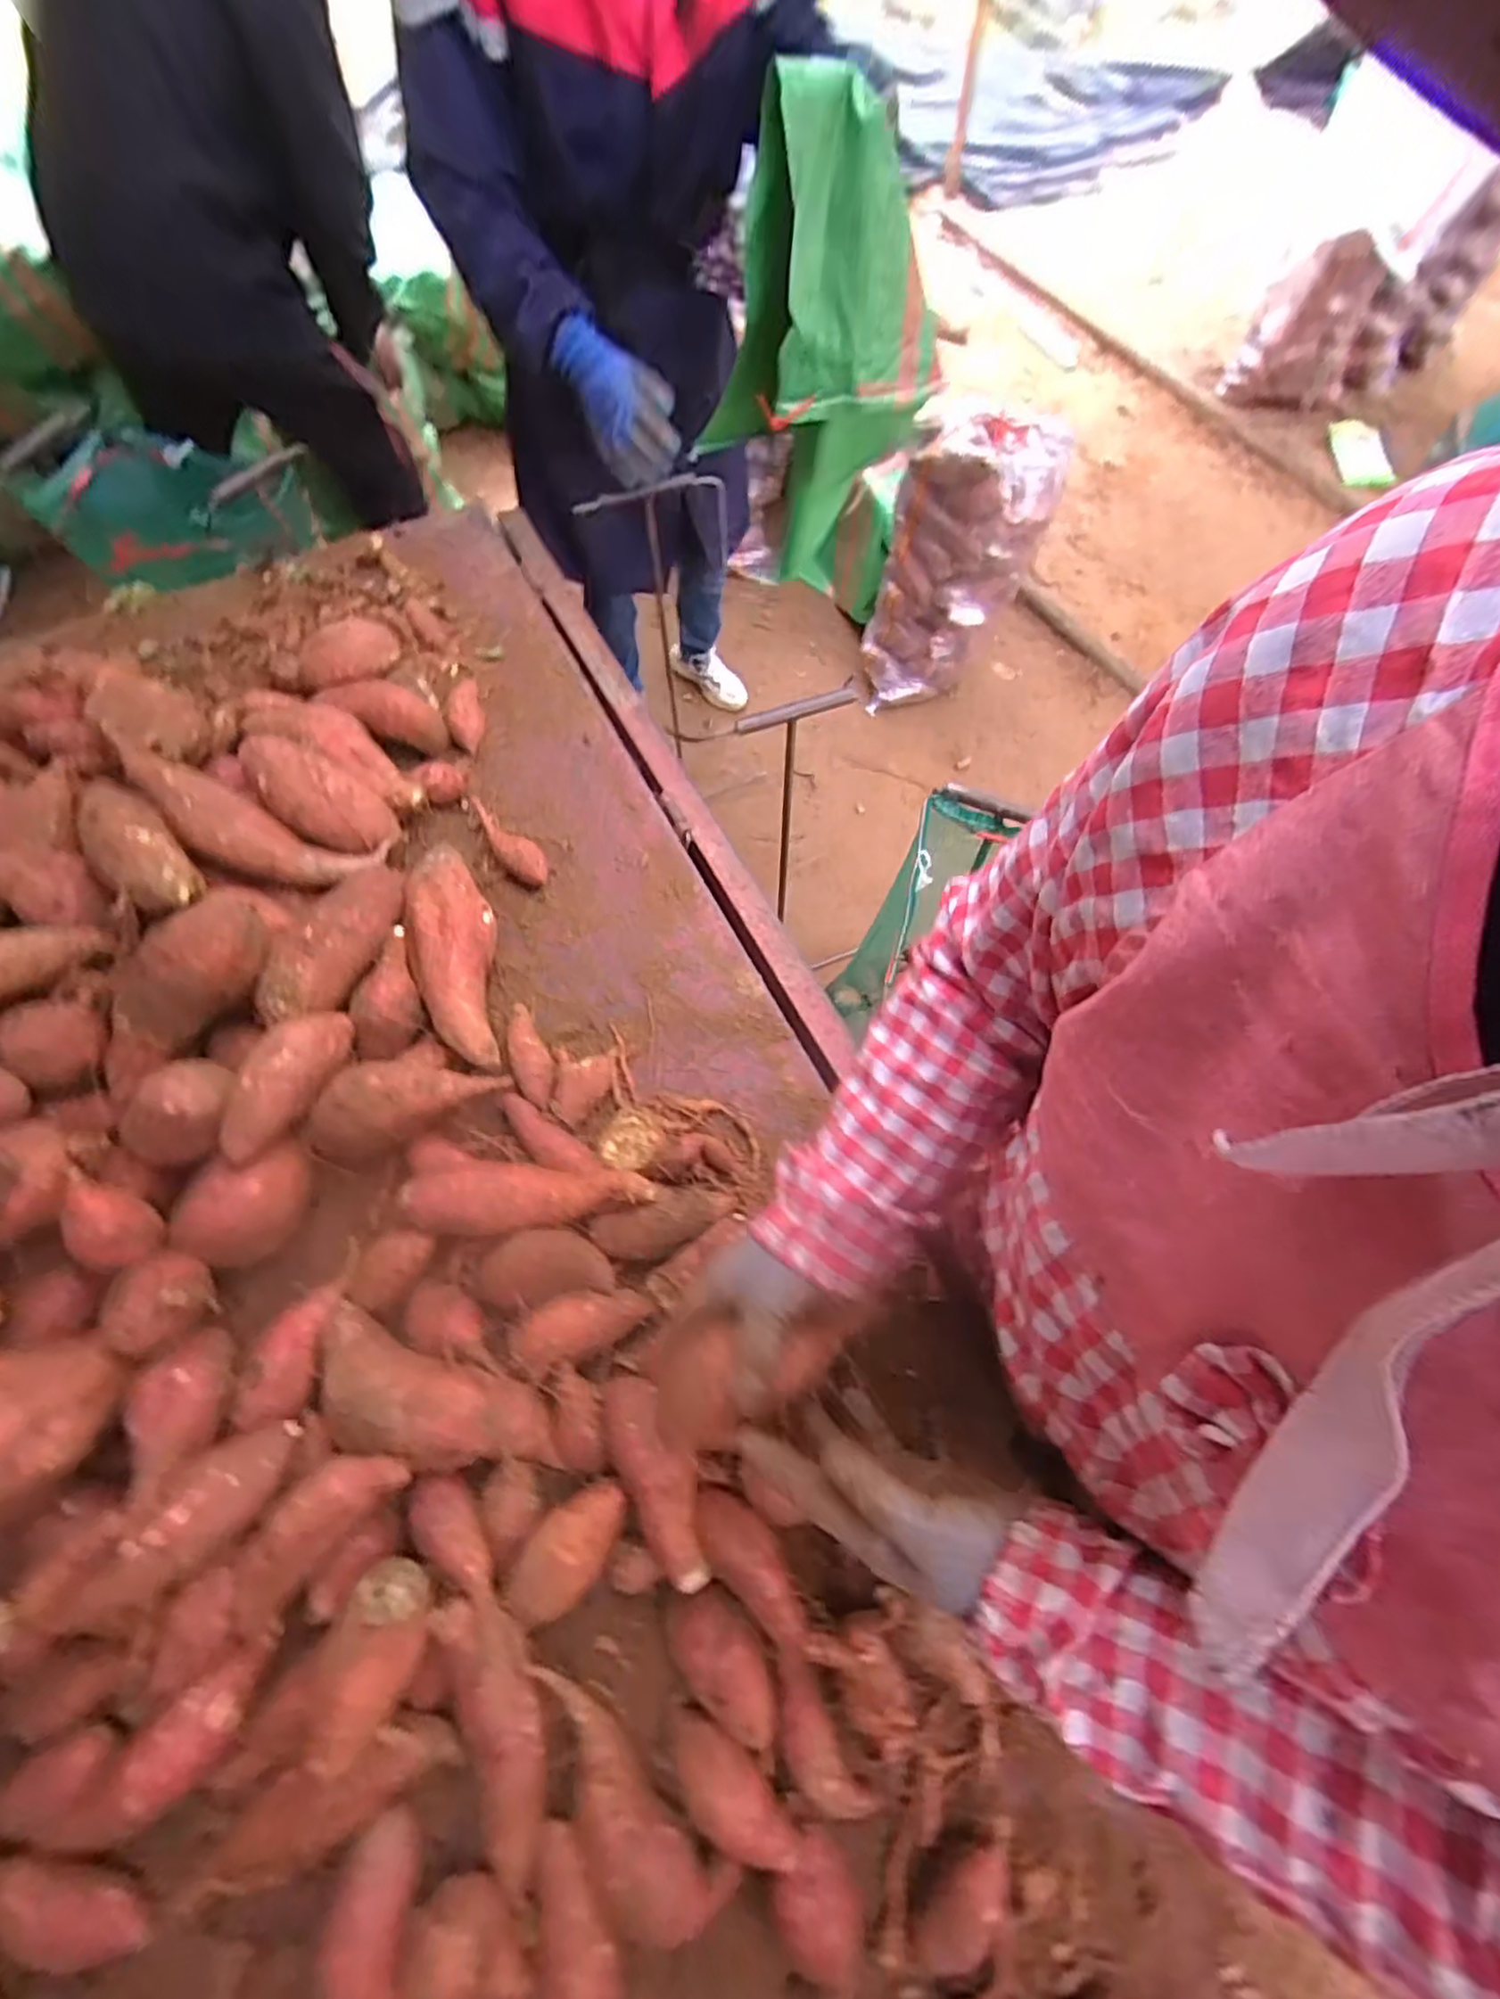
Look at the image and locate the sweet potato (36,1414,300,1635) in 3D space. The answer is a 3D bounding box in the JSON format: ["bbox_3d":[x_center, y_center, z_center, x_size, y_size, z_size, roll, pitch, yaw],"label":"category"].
[{"bbox_3d":[-0.383,0.354,0.479,0.053,0.053,0.150,42,50,17],"label":"sweet potato"}]

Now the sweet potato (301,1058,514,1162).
[{"bbox_3d":[-0.306,0.090,0.620,0.178,0.057,0.069,-9,66,-7],"label":"sweet potato"}]

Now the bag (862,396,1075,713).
[{"bbox_3d":[0.466,-0.967,1.637,0.319,0.590,0.239,12,65,3],"label":"bag"}]

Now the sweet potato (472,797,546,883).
[{"bbox_3d":[-0.270,-0.174,0.786,0.034,0.041,0.133,-42,73,-19],"label":"sweet potato"}]

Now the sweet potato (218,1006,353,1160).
[{"bbox_3d":[-0.385,0.066,0.587,0.054,0.044,0.137,25,67,9],"label":"sweet potato"}]

